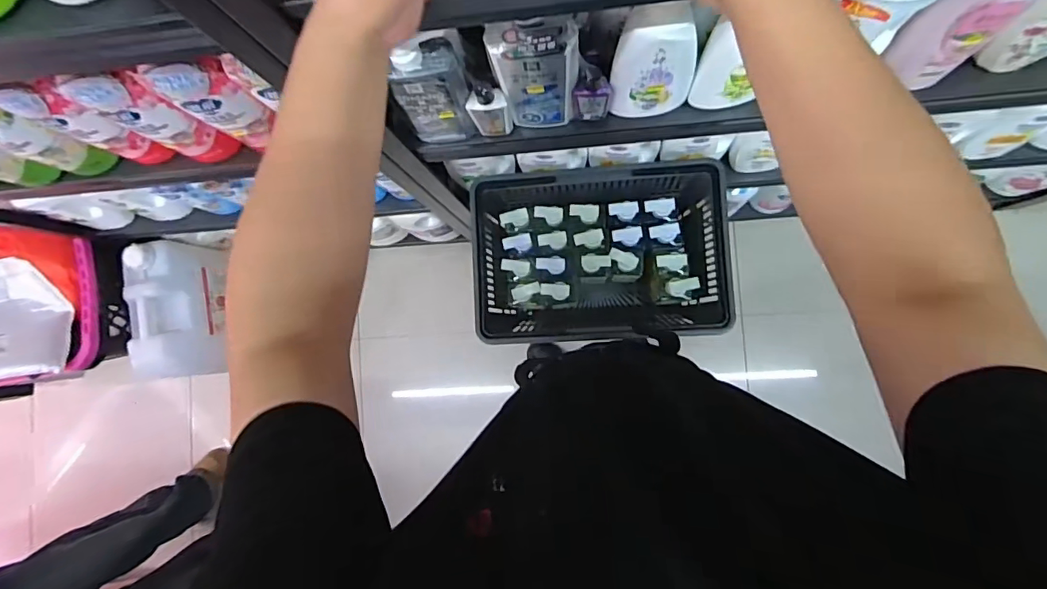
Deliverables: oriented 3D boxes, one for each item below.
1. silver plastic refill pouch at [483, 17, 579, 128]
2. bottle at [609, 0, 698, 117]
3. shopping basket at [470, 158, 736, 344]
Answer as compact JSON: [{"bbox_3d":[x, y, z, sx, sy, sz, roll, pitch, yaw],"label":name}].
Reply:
[{"bbox_3d":[0.016,-0.271,0.626,0.104,0.202,0.047,-1,87,6],"label":"silver plastic refill pouch"},{"bbox_3d":[0.164,-0.286,0.624,0.106,0.172,0.062,2,88,6],"label":"bottle"},{"bbox_3d":[0.149,-0.076,1.058,0.463,0.271,0.314,-3,87,6],"label":"shopping basket"}]

